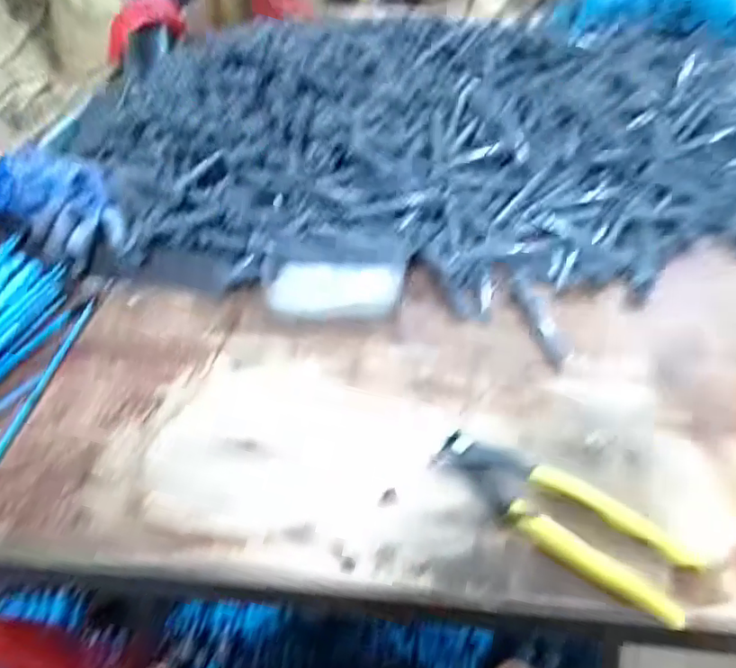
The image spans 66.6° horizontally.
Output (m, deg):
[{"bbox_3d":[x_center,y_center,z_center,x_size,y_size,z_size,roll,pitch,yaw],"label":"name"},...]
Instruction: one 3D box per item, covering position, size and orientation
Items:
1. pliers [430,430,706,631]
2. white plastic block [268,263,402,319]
[{"bbox_3d":[0.117,0.111,0.347,0.159,0.020,0.055,32,56,26],"label":"pliers"},{"bbox_3d":[-0.028,-0.042,0.501,0.113,0.021,0.056,-3,49,-1],"label":"white plastic block"}]

